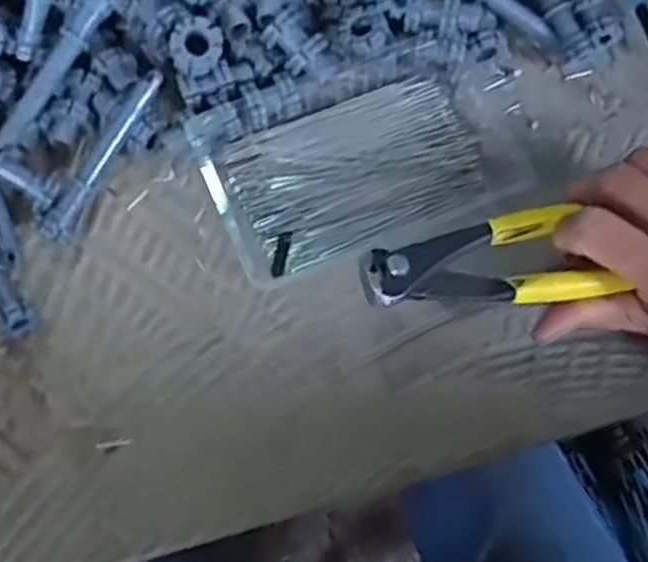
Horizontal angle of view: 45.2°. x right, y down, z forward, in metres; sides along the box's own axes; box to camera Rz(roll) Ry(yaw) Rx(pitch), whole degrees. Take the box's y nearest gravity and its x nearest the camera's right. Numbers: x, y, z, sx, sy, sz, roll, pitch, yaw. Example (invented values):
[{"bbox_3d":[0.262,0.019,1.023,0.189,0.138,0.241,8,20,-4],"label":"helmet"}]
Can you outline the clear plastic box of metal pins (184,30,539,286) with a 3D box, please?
[{"bbox_3d":[0.023,-0.067,0.397,0.163,0.020,0.090,-21,74,-9],"label":"clear plastic box of metal pins"}]

